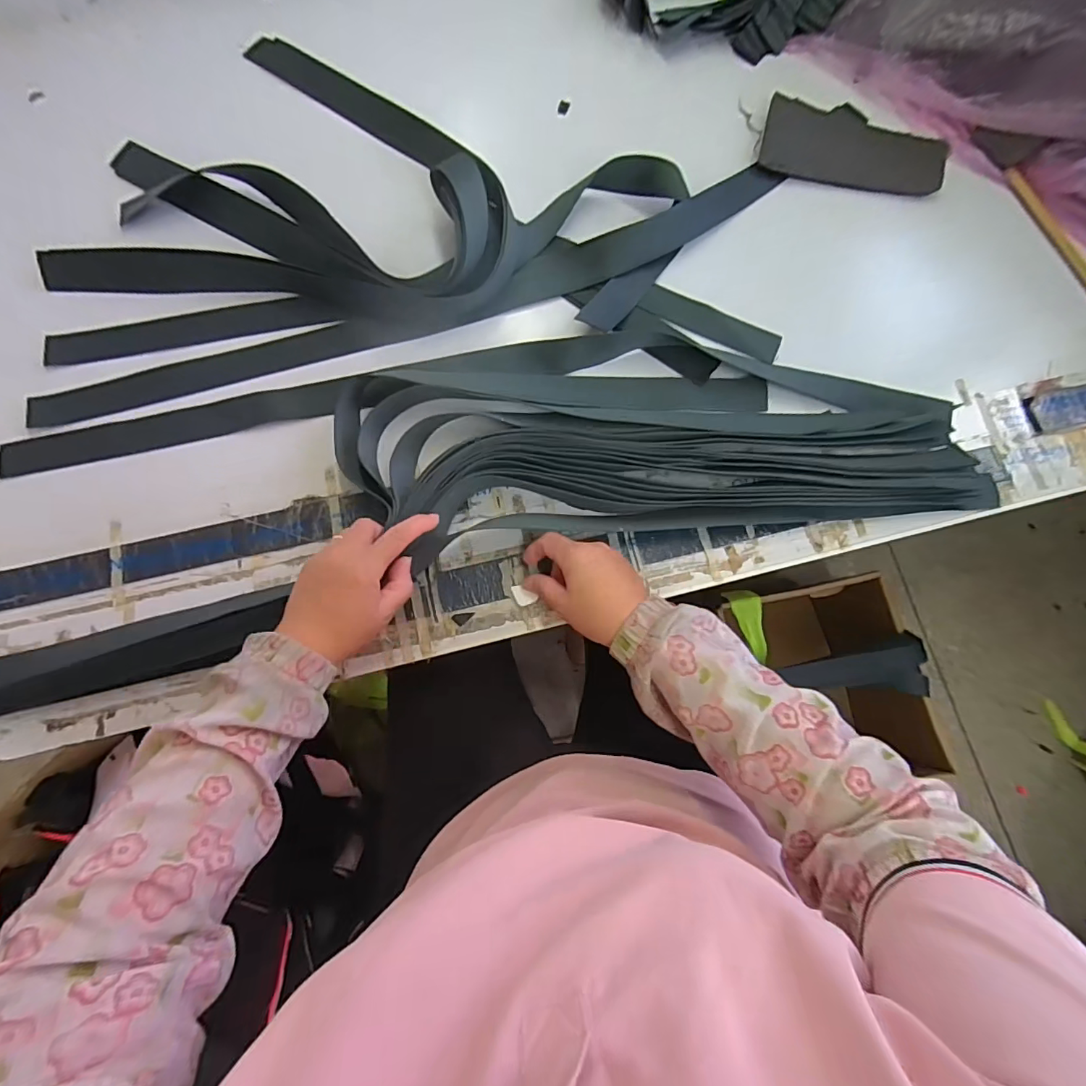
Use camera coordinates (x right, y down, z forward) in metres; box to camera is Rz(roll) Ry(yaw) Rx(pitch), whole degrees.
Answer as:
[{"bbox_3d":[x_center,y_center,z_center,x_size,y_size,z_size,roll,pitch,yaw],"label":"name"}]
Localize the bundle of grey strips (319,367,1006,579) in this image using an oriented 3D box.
[{"bbox_3d":[0.108,-0.092,0.492,0.619,0.050,0.200,1,78,-2],"label":"bundle of grey strips"}]

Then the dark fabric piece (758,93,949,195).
[{"bbox_3d":[0.364,-0.472,0.596,0.203,0.029,0.101,6,78,0],"label":"dark fabric piece"}]

